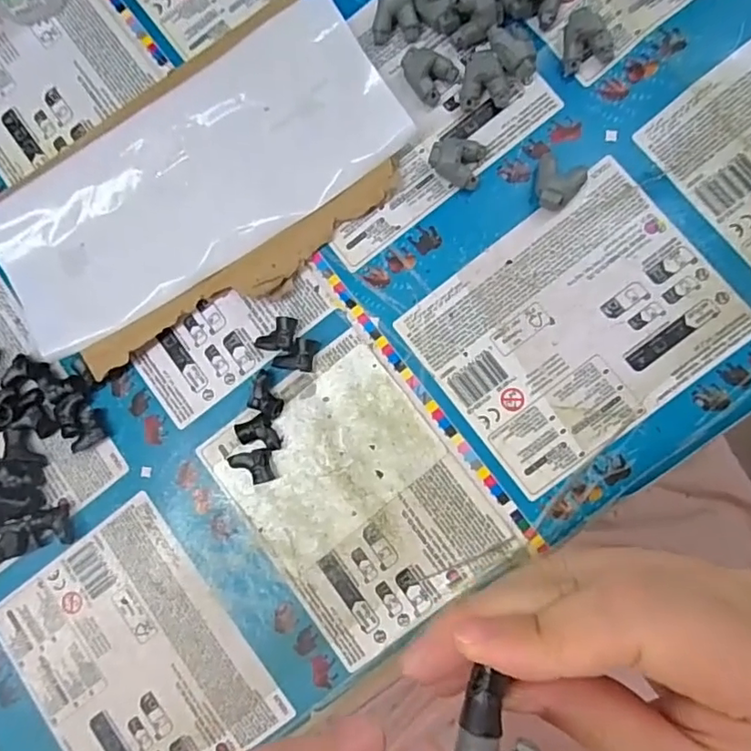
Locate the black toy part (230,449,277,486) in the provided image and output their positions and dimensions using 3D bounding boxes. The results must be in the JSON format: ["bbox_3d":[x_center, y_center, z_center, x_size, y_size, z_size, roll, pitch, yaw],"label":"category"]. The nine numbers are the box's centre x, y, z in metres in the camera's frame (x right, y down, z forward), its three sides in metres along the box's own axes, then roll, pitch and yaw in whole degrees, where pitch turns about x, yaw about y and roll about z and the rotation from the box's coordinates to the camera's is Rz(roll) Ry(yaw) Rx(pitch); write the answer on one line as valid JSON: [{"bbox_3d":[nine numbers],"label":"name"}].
[{"bbox_3d":[-0.061,0.046,0.279,0.020,0.010,0.017,-12,85,6],"label":"black toy part"}]

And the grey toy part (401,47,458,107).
[{"bbox_3d":[0.025,-0.150,0.278,0.024,0.008,0.022,44,92,8],"label":"grey toy part"}]

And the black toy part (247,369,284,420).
[{"bbox_3d":[-0.053,0.009,0.281,0.016,0.009,0.021,14,88,8],"label":"black toy part"}]

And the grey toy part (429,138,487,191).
[{"bbox_3d":[0.040,-0.103,0.275,0.026,0.013,0.021,6,87,7],"label":"grey toy part"}]

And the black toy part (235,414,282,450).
[{"bbox_3d":[-0.058,0.030,0.279,0.017,0.011,0.019,-22,84,5],"label":"black toy part"}]

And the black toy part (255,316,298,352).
[{"bbox_3d":[-0.049,-0.021,0.283,0.021,0.008,0.017,6,87,7],"label":"black toy part"}]

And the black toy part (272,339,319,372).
[{"bbox_3d":[-0.040,-0.010,0.280,0.019,0.008,0.016,8,87,8],"label":"black toy part"}]

